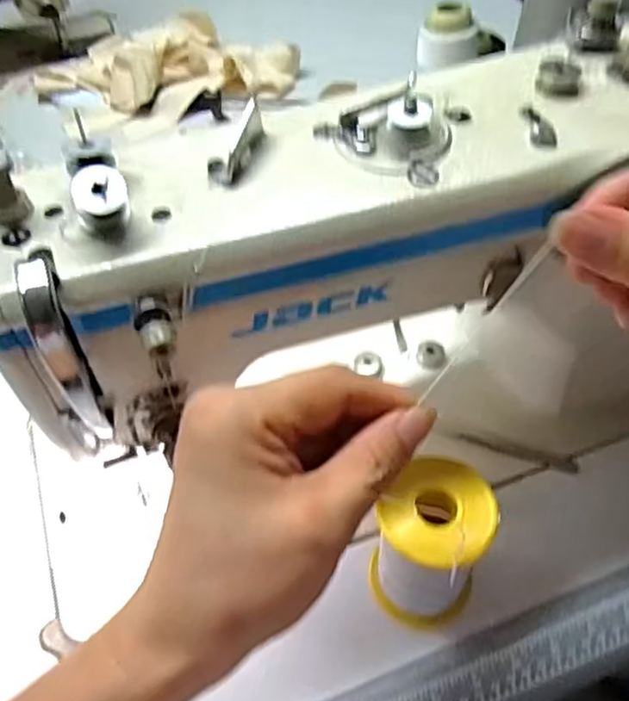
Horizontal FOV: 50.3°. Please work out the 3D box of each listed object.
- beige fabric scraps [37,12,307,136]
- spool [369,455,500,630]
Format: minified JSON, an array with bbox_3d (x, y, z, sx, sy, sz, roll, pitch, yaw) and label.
[{"bbox_3d":[-0.166,-0.322,0.759,0.271,0.056,0.162,-19,51,-13],"label":"beige fabric scraps"},{"bbox_3d":[0.064,0.108,0.368,0.061,0.092,0.066,26,55,22],"label":"spool"}]

